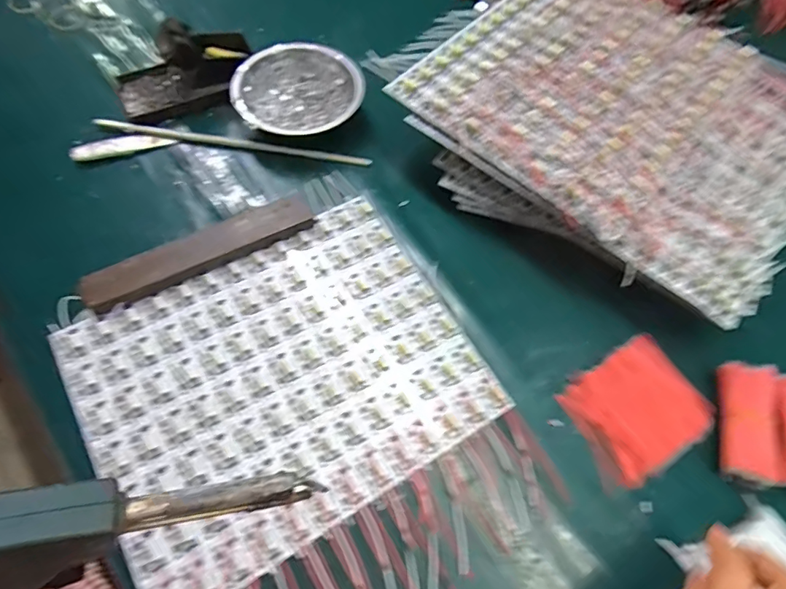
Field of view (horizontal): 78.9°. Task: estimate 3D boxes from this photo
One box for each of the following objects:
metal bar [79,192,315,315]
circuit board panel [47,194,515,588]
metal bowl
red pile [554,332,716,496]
[{"bbox_3d":[-0.169,-0.039,0.424,0.199,0.016,0.038,-25,67,-15],"label":"metal bar"},{"bbox_3d":[-0.089,0.065,0.385,0.289,0.009,0.235,-29,69,-14],"label":"circuit board panel"},{"bbox_3d":[-0.095,-0.207,0.495,0.126,0.037,0.115,1,63,-3],"label":"metal bowl"},{"bbox_3d":[0.196,0.092,0.385,0.108,0.007,0.090,-26,68,-15],"label":"red pile"}]

